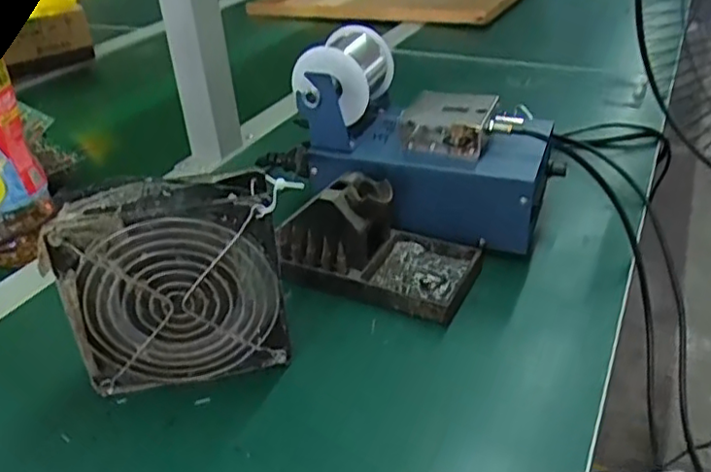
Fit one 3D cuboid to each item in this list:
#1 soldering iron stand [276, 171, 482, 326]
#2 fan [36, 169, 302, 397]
[{"bbox_3d":[0.015,-0.002,0.473,0.143,0.069,0.080,13,35,25],"label":"soldering iron stand"},{"bbox_3d":[-0.101,0.030,0.381,0.123,0.122,0.039,-9,32,-9],"label":"fan"}]

